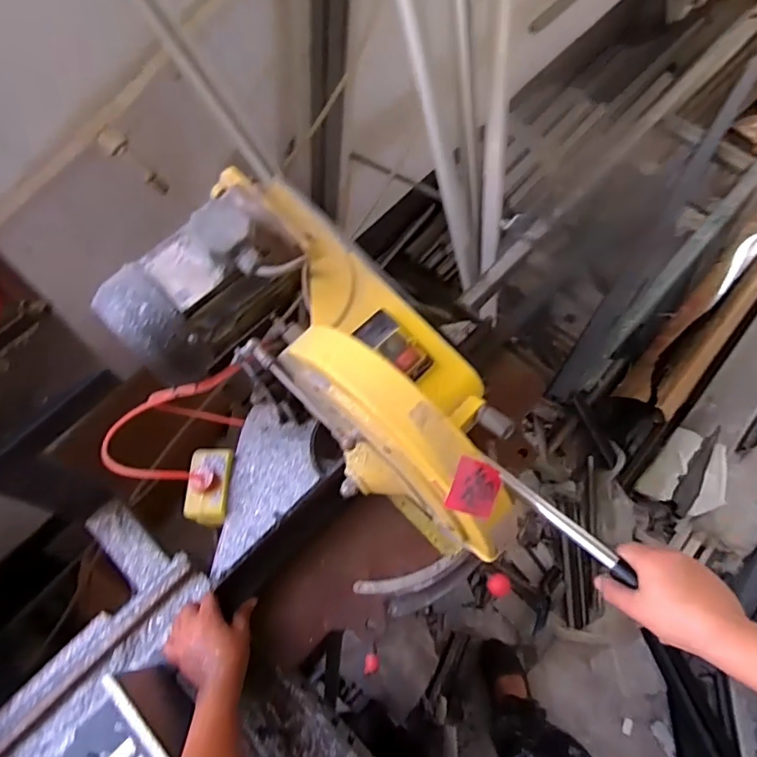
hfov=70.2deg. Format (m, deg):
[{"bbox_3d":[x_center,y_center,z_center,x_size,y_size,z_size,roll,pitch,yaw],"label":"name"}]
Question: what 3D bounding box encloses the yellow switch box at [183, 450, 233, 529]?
[{"bbox_3d":[-0.253,0.163,0.814,0.062,0.075,0.111,1,66,3],"label":"yellow switch box"}]

